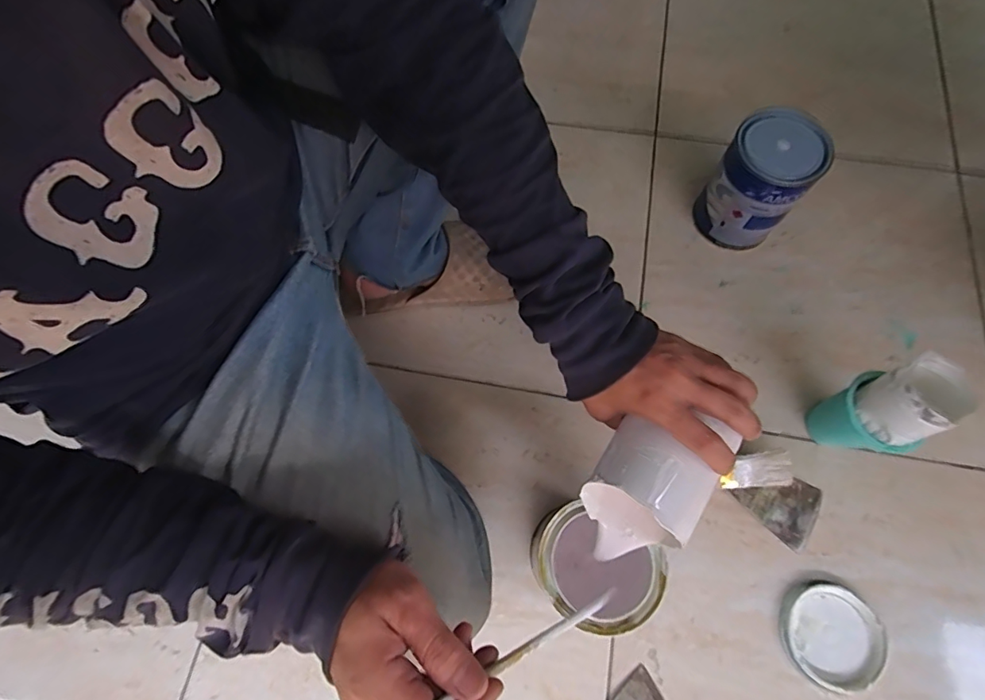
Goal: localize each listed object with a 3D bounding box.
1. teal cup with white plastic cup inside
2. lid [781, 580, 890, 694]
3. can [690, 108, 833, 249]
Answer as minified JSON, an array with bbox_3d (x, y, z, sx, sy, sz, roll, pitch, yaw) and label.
[{"bbox_3d":[0.372,0.058,0.458,0.079,0.142,0.066,-24,71,-8],"label":"teal cup with white plastic cup inside"},{"bbox_3d":[0.322,0.271,0.453,0.085,0.010,0.089,0,70,0],"label":"lid"},{"bbox_3d":[0.300,-0.188,0.547,0.092,0.127,0.089,0,70,0],"label":"can"}]

